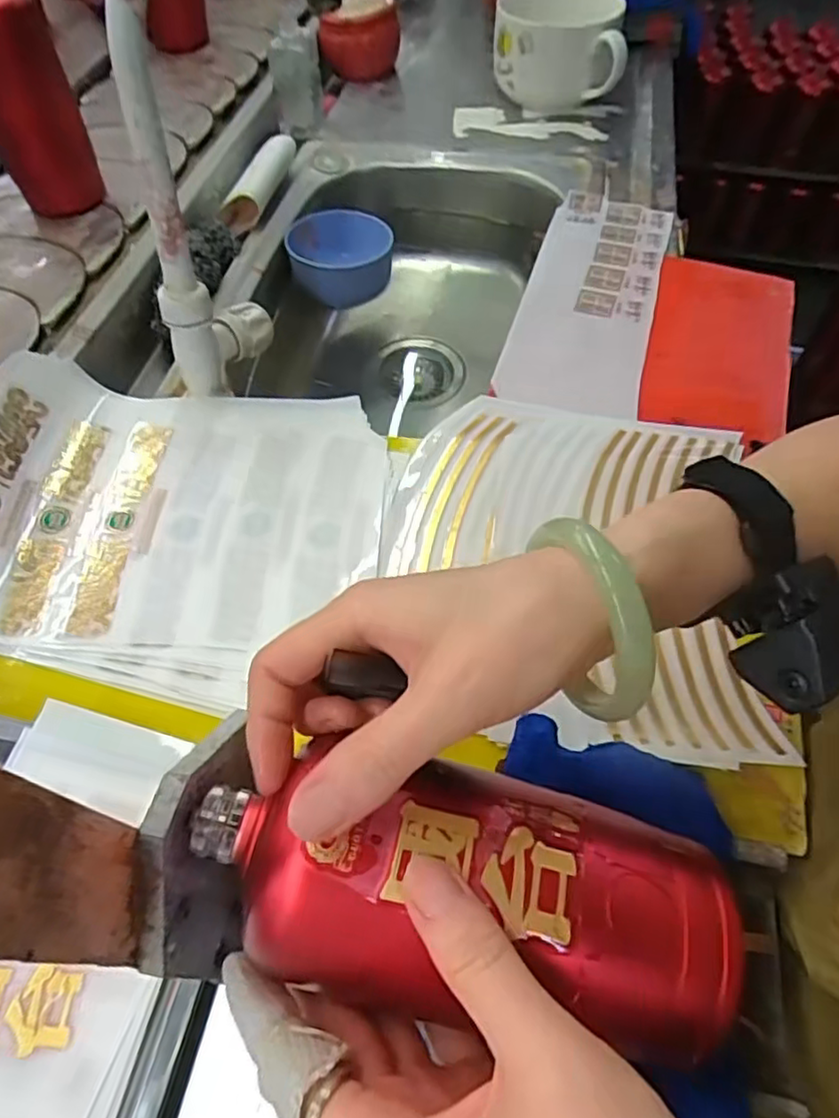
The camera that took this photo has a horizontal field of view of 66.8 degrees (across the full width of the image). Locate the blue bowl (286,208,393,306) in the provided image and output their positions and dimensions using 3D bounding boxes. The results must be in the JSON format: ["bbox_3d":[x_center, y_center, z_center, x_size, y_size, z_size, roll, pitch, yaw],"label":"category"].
[{"bbox_3d":[-0.083,-0.319,0.672,0.109,0.053,0.091,-7,58,-5],"label":"blue bowl"}]

